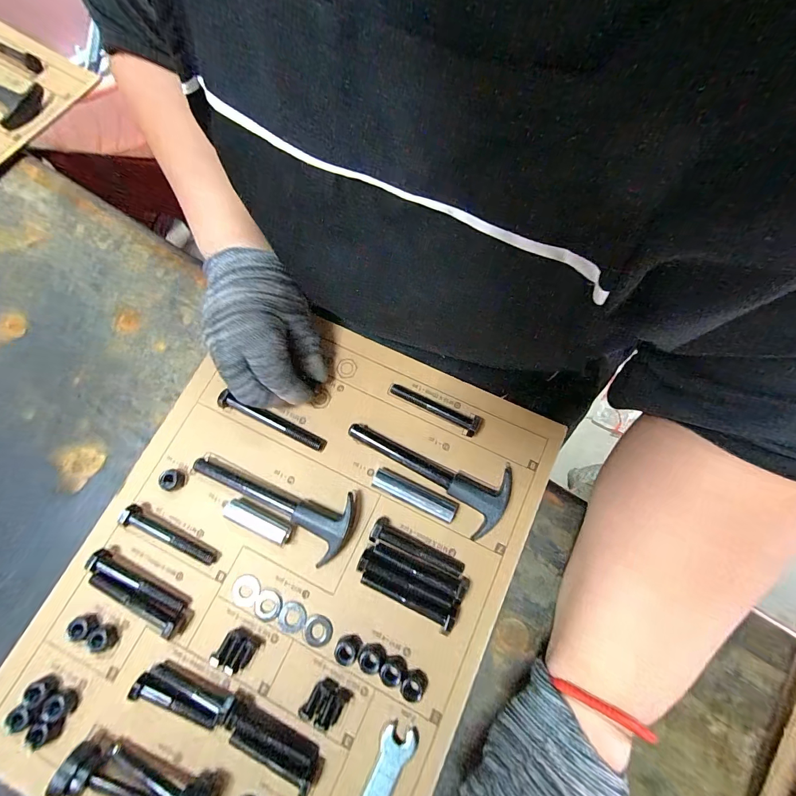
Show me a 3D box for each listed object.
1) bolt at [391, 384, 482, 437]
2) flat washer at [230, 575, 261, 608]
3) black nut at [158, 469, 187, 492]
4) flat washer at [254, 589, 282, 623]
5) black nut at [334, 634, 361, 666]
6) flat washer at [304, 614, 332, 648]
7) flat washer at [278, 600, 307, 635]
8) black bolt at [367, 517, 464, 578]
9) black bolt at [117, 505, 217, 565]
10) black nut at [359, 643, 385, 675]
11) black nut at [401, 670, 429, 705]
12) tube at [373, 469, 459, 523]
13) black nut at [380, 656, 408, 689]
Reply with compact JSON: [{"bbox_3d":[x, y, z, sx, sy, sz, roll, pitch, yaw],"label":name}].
[{"bbox_3d":[0.028,0.010,0.290,0.075,0.013,0.016,24,77,8],"label":"bolt"},{"bbox_3d":[-0.112,0.142,0.263,0.022,0.004,0.021,0,75,1],"label":"flat washer"},{"bbox_3d":[-0.175,0.064,0.280,0.016,0.010,0.016,2,75,2],"label":"black nut"},{"bbox_3d":[-0.095,0.151,0.261,0.019,0.004,0.021,16,76,6],"label":"flat washer"},{"bbox_3d":[-0.035,0.175,0.251,0.015,0.008,0.016,30,77,9],"label":"black nut"},{"bbox_3d":[-0.057,0.167,0.256,0.019,0.004,0.020,0,75,1],"label":"flat washer"},{"bbox_3d":[-0.076,0.159,0.258,0.019,0.004,0.021,16,76,6],"label":"flat washer"},{"bbox_3d":[0.015,0.110,0.263,0.071,0.015,0.016,23,76,7],"label":"black bolt"},{"bbox_3d":[-0.173,0.103,0.269,0.078,0.013,0.016,25,77,8],"label":"black bolt"},{"bbox_3d":[-0.018,0.181,0.249,0.018,0.008,0.016,-8,75,-1],"label":"black nut"},{"bbox_3d":[0.011,0.195,0.243,0.015,0.008,0.017,43,80,12],"label":"black nut"},{"bbox_3d":[0.012,0.074,0.274,0.065,0.013,0.015,24,77,8],"label":"tube"},{"bbox_3d":[-0.003,0.188,0.246,0.016,0.007,0.017,0,75,1],"label":"black nut"}]

